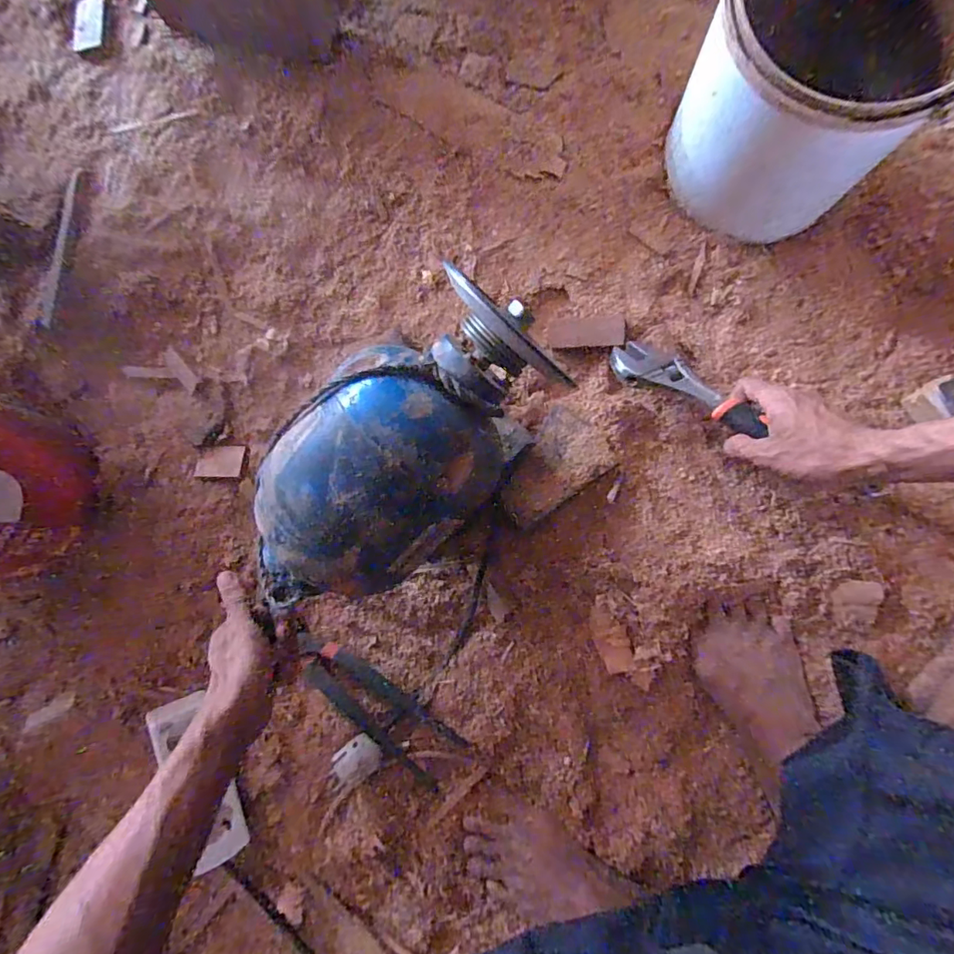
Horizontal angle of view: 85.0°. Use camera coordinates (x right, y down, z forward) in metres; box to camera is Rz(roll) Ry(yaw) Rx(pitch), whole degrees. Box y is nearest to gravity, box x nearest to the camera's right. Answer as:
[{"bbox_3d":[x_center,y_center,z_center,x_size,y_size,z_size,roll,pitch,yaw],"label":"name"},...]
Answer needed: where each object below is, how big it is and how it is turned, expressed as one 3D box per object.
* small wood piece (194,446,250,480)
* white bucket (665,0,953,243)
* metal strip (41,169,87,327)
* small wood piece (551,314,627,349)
[{"bbox_3d":[-0.271,-0.016,0.550,0.054,0.004,0.035,3,89,6],"label":"small wood piece"},{"bbox_3d":[0.262,-0.316,0.417,0.175,0.186,0.176,0,89,5],"label":"white bucket"},{"bbox_3d":[-0.450,-0.248,0.561,0.014,0.008,0.172,15,90,6],"label":"metal strip"},{"bbox_3d":[0.107,-0.141,0.509,0.073,0.013,0.030,0,89,20],"label":"small wood piece"}]

